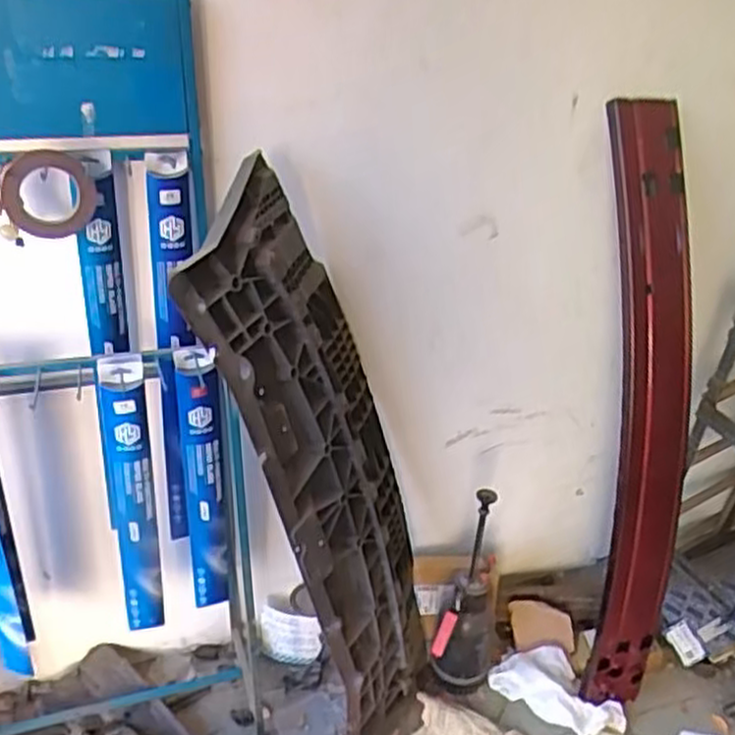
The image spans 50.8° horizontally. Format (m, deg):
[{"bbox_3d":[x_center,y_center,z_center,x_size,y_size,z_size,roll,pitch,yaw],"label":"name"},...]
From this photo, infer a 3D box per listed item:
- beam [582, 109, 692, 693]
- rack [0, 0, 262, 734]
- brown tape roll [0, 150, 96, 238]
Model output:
[{"bbox_3d":[0.543,0.110,1.516,0.190,1.209,0.100,-2,10,-7],"label":"beam"},{"bbox_3d":[-0.512,0.136,1.243,0.589,1.320,0.289,-6,31,-16],"label":"rack"},{"bbox_3d":[-0.445,-0.240,1.083,0.122,0.111,0.045,-5,31,-15],"label":"brown tape roll"}]

